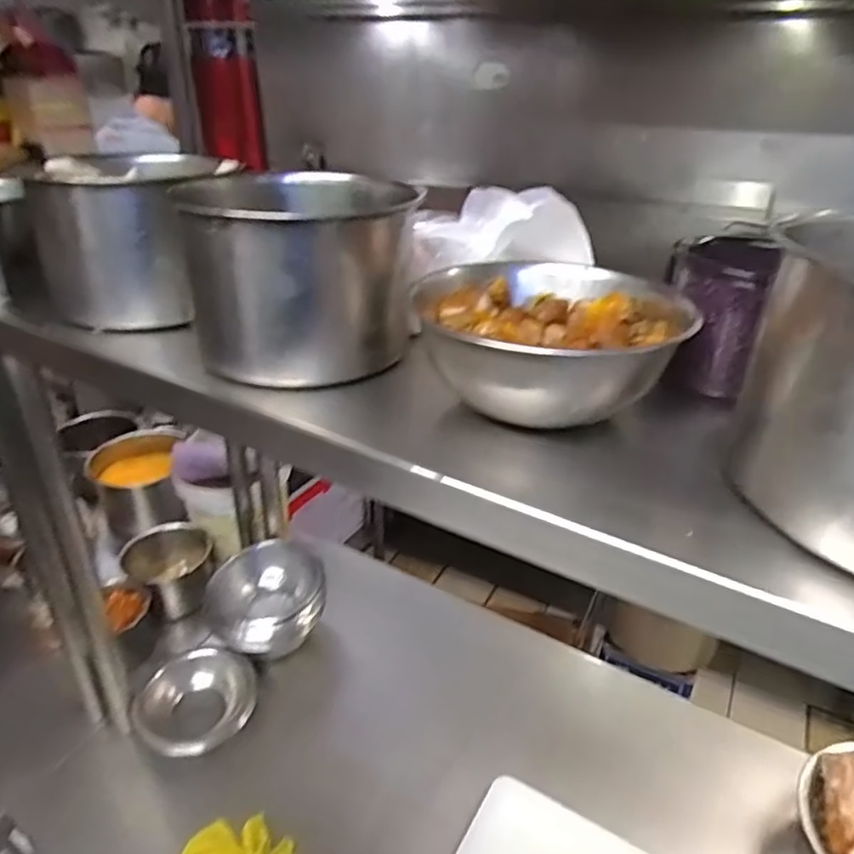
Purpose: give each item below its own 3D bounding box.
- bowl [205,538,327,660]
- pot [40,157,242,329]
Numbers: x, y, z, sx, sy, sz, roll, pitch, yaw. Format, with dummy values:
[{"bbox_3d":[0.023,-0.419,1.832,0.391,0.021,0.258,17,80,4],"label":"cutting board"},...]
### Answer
[{"bbox_3d":[-0.239,0.251,0.940,0.155,0.095,0.146,1,29,-1],"label":"bowl"},{"bbox_3d":[-0.260,-0.165,0.548,0.137,0.120,0.136,14,32,22],"label":"pot"}]

